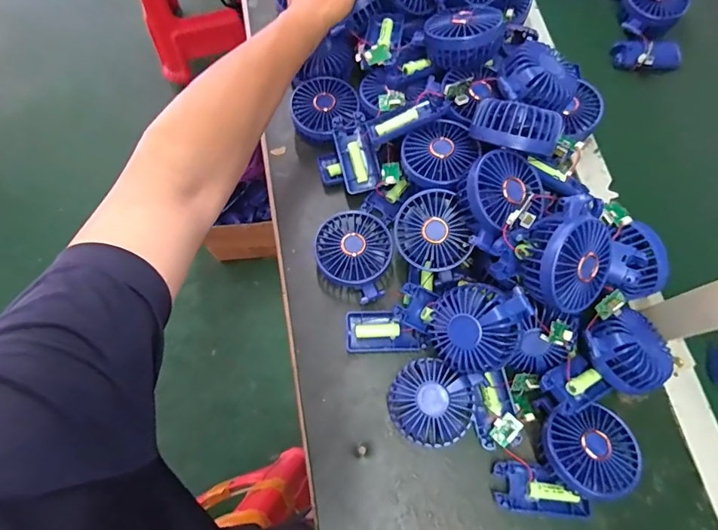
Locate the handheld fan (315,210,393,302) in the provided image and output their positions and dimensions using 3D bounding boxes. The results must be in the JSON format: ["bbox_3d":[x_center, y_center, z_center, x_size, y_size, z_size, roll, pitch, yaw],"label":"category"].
[{"bbox_3d":[-0.006,-0.011,0.485,0.086,0.035,0.103,1,71,-1],"label":"handheld fan"}]

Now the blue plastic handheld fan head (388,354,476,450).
[{"bbox_3d":[0.074,0.140,0.433,0.083,0.042,0.077,1,71,-1],"label":"blue plastic handheld fan head"}]

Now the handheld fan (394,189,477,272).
[{"bbox_3d":[0.082,-0.038,0.469,0.083,0.037,0.083,3,100,19],"label":"handheld fan"}]

